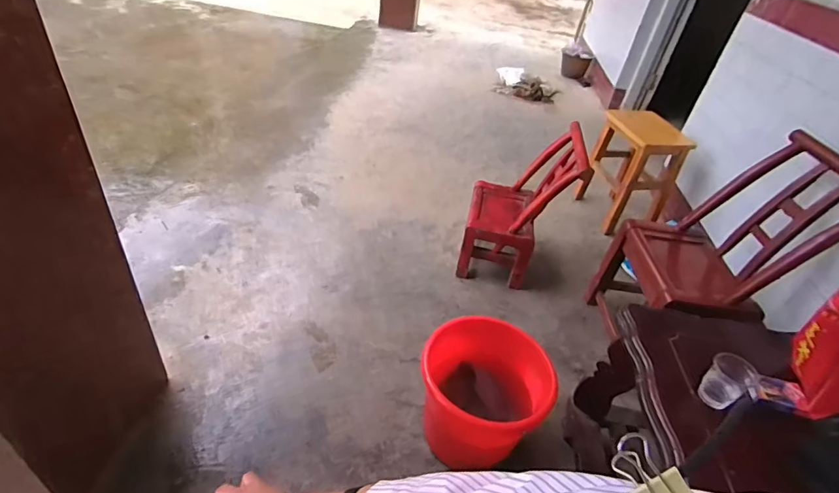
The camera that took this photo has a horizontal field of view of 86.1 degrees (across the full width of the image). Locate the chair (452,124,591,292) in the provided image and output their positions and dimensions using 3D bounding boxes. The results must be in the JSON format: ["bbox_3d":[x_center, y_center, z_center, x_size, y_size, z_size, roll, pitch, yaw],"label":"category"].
[{"bbox_3d":[0.342,-0.158,1.566,0.322,0.464,0.331,14,38,4],"label":"chair"}]

